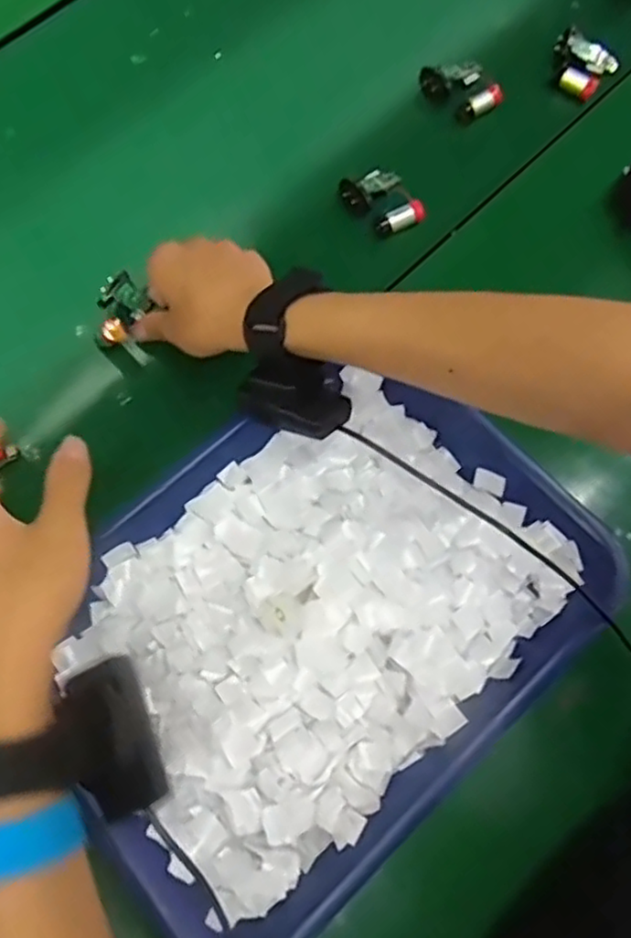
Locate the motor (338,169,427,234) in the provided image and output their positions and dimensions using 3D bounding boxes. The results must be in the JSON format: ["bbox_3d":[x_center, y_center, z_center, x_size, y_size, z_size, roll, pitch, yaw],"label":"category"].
[{"bbox_3d":[0.051,-0.212,0.529,0.051,0.016,0.058,-23,70,-7],"label":"motor"}]

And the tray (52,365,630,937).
[{"bbox_3d":[-0.001,0.096,0.432,0.320,0.044,0.238,-40,73,-13],"label":"tray"}]

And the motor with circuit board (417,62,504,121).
[{"bbox_3d":[0.122,-0.316,0.565,0.052,0.023,0.058,-20,75,-8],"label":"motor with circuit board"}]

